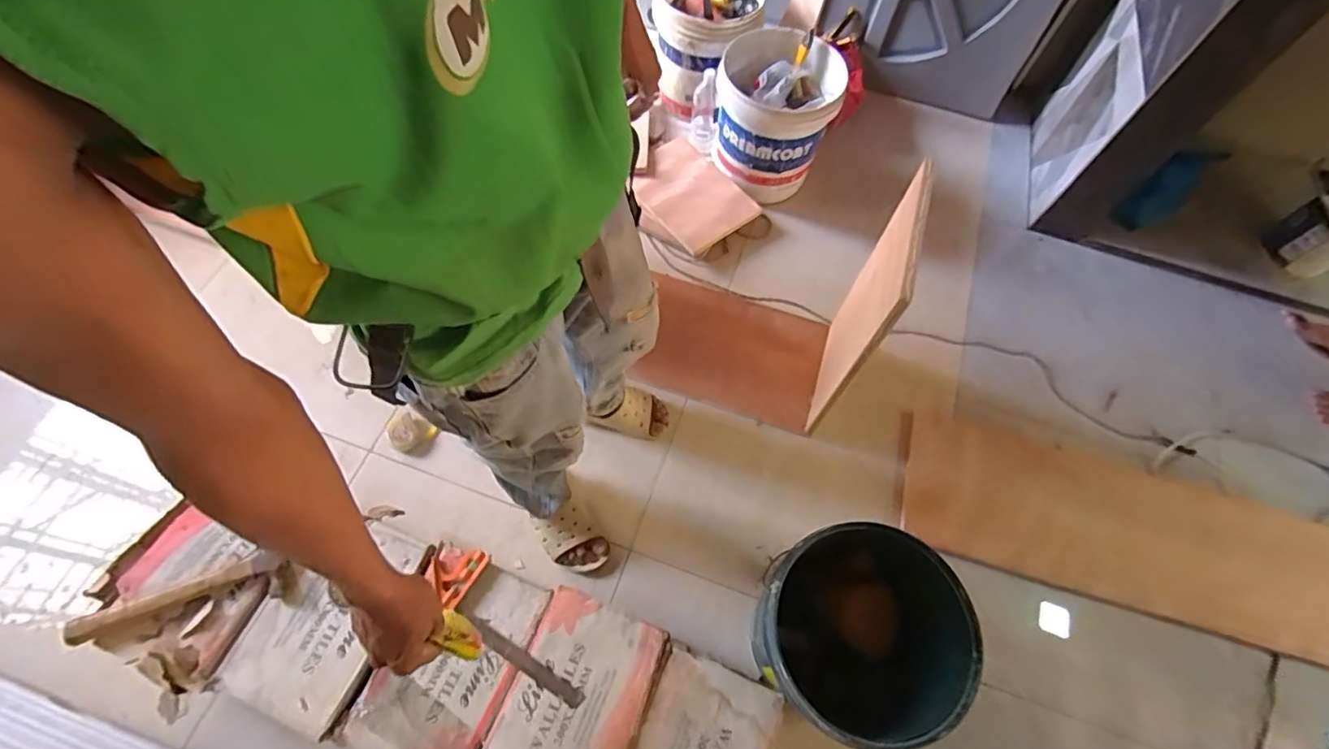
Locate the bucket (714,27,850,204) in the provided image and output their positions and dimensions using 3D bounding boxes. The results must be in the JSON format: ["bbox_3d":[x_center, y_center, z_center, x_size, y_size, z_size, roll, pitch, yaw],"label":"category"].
[{"bbox_3d":[0.292,-0.689,1.567,0.307,0.268,0.349,12,64,4],"label":"bucket"}]

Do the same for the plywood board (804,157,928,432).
[{"bbox_3d":[0.376,-0.106,1.149,0.023,0.523,0.315,16,63,4],"label":"plywood board"}]

